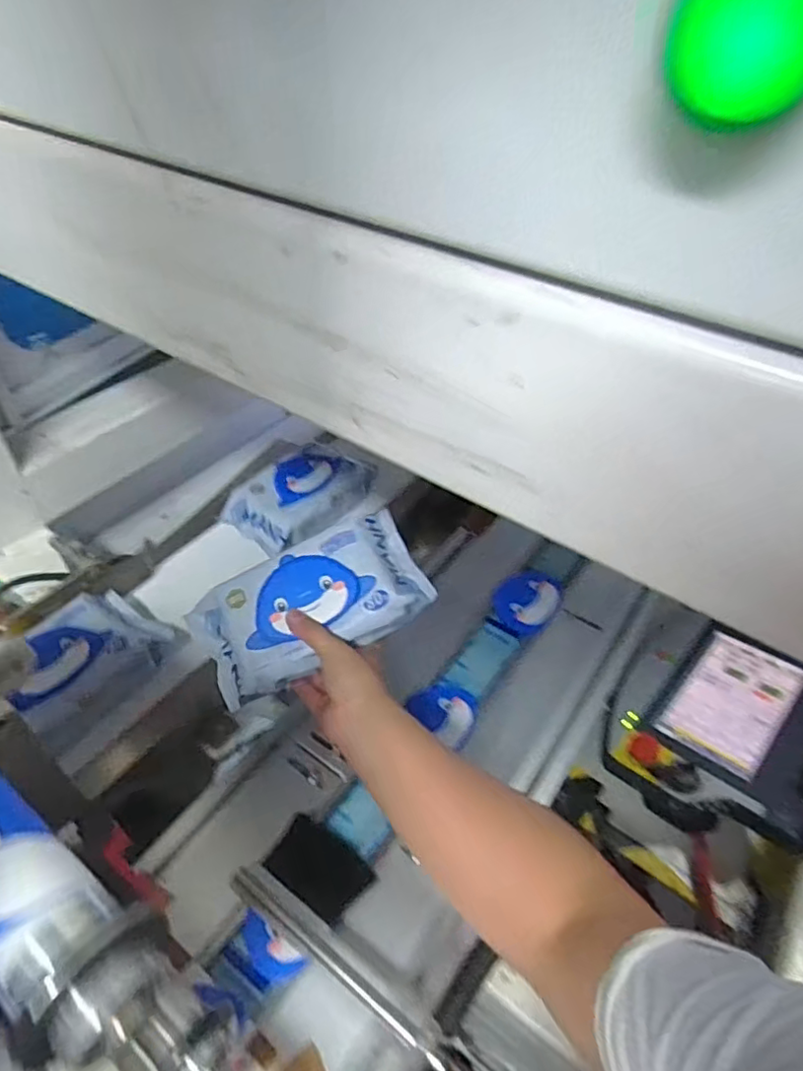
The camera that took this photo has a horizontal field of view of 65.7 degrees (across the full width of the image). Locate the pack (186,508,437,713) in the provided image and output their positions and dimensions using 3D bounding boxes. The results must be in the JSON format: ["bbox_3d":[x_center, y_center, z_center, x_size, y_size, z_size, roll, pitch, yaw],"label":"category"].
[{"bbox_3d":[-0.083,0.065,0.580,0.211,0.088,0.112,-17,48,-18],"label":"pack"}]

